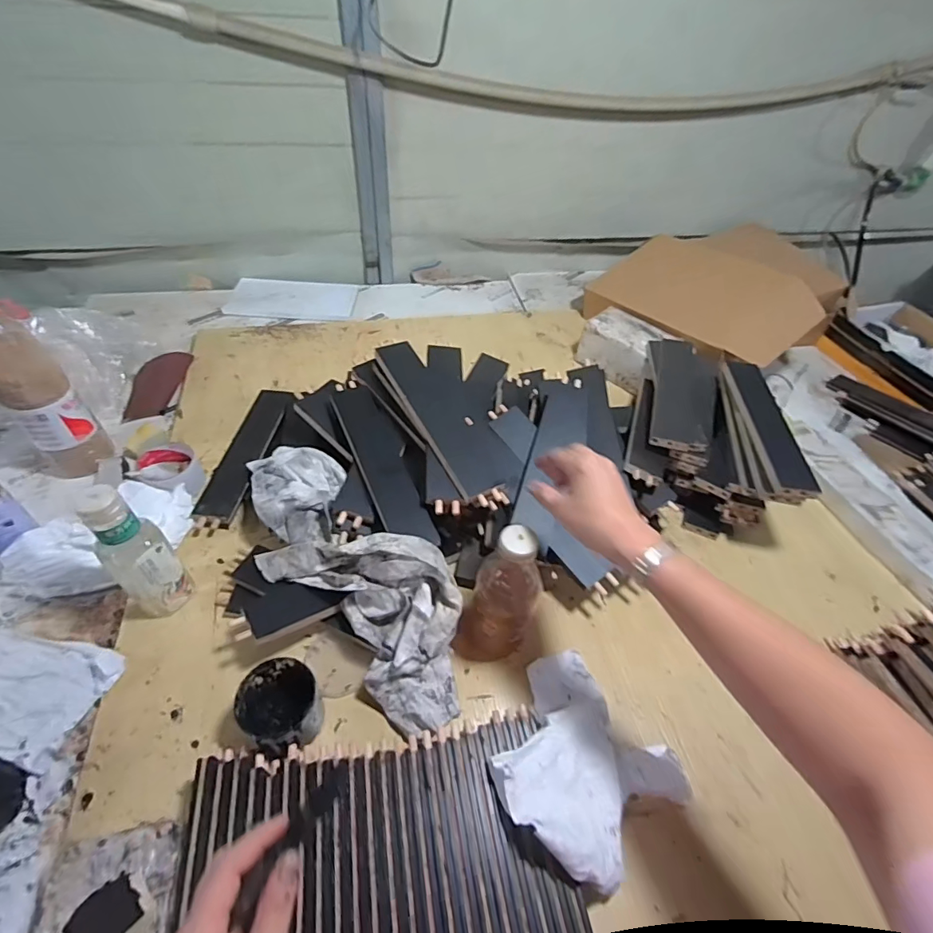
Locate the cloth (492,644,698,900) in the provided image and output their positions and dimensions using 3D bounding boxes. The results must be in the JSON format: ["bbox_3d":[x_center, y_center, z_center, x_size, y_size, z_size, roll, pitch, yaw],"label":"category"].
[{"bbox_3d":[0.114,0.303,0.515,0.184,0.033,0.201,38,31,31],"label":"cloth"}]

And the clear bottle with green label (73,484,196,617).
[{"bbox_3d":[-0.374,0.106,0.565,0.051,0.200,0.060,33,54,22],"label":"clear bottle with green label"}]

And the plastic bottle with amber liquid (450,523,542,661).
[{"bbox_3d":[0.038,0.151,0.561,0.080,0.205,0.065,13,49,6],"label":"plastic bottle with amber liquid"}]

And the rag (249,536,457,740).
[{"bbox_3d":[-0.109,0.156,0.595,0.297,0.125,0.145,36,55,24],"label":"rag"}]

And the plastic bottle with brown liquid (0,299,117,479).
[{"bbox_3d":[-0.612,-0.109,0.697,0.082,0.276,0.090,37,55,25],"label":"plastic bottle with brown liquid"}]

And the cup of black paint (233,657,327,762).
[{"bbox_3d":[-0.198,0.258,0.530,0.076,0.075,0.086,-26,55,-25],"label":"cup of black paint"}]

